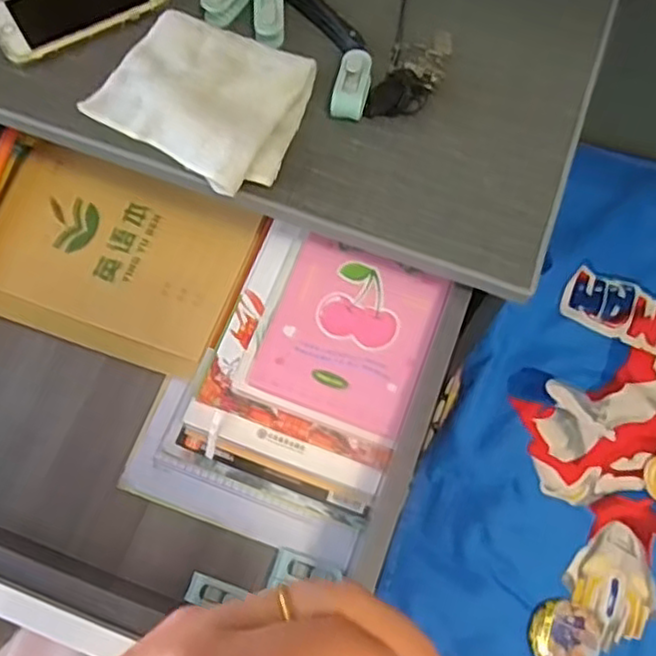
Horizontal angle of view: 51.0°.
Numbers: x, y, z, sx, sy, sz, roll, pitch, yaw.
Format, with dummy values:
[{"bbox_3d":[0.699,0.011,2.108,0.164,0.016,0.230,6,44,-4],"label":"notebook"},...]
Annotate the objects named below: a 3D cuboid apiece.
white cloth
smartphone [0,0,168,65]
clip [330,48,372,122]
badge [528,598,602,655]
[{"bbox_3d":[-0.094,-0.181,0.535,0.161,0.030,0.122,30,72,9],"label":"white cloth"},{"bbox_3d":[-0.208,-0.268,0.571,0.140,0.006,0.071,-28,73,-11],"label":"smartphone"},{"bbox_3d":[0.020,-0.192,0.540,0.027,0.015,0.061,12,70,3],"label":"clip"},{"bbox_3d":[0.243,0.318,0.705,0.070,0.006,0.070,0,70,-1],"label":"badge"}]

